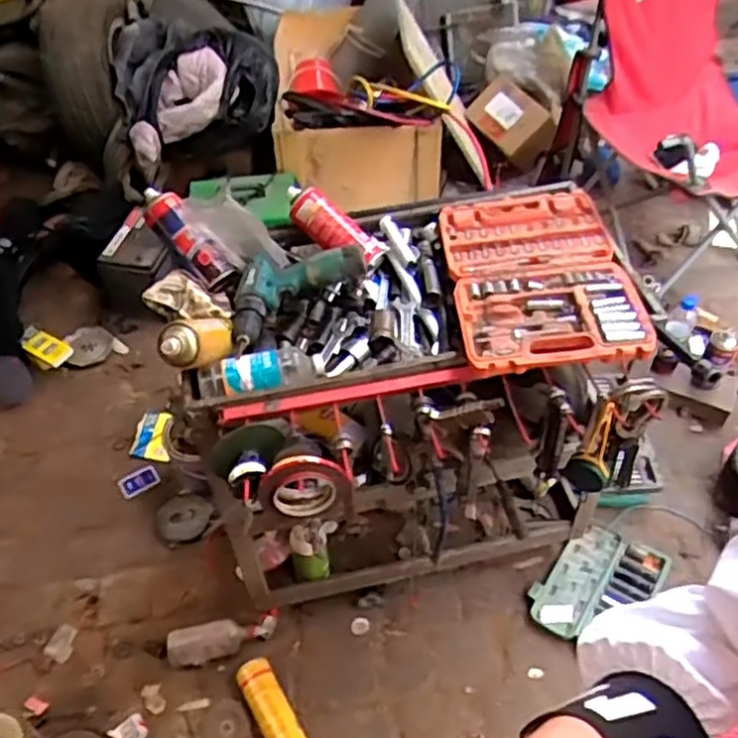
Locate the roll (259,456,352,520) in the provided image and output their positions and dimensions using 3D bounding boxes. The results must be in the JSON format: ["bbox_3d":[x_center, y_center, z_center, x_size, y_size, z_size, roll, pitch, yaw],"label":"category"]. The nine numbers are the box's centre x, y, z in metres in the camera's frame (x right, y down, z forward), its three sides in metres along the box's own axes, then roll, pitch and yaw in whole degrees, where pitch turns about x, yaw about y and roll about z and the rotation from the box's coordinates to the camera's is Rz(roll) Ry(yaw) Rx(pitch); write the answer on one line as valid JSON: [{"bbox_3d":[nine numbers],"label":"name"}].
[{"bbox_3d":[-0.083,0.154,0.966,0.114,0.132,0.030,-9,50,-6],"label":"roll"}]

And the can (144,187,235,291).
[{"bbox_3d":[-0.277,-0.201,1.102,0.183,0.055,0.050,50,62,-7],"label":"can"}]

